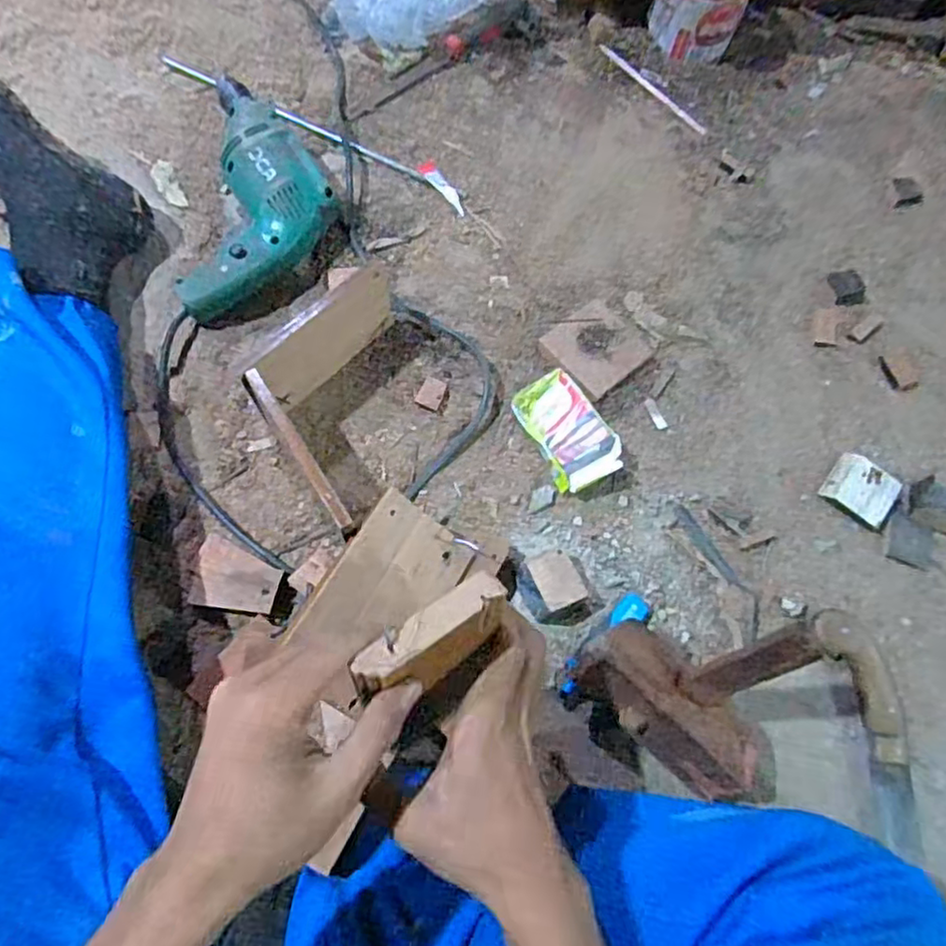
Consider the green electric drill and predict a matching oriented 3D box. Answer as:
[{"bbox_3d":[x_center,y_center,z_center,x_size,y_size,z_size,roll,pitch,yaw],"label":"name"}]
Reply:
[{"bbox_3d":[-0.194,-0.263,0.625,0.131,0.062,0.259,3,68,0],"label":"green electric drill"}]

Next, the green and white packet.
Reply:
[{"bbox_3d":[0.080,-0.035,0.567,0.059,0.027,0.102,-24,70,-11],"label":"green and white packet"}]

